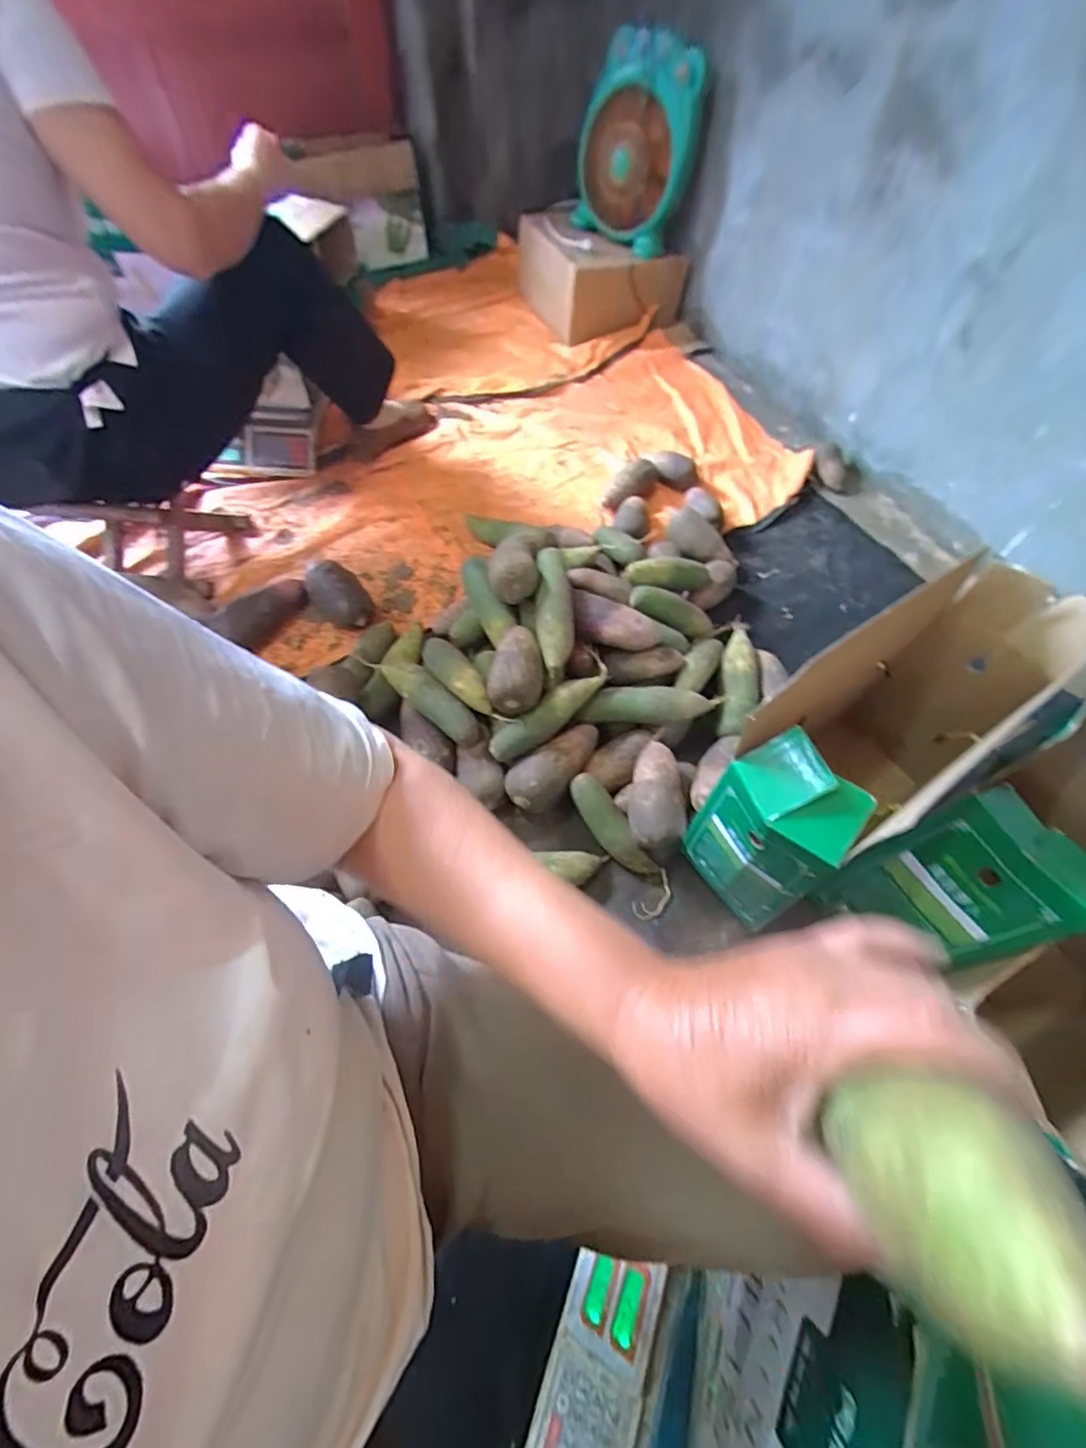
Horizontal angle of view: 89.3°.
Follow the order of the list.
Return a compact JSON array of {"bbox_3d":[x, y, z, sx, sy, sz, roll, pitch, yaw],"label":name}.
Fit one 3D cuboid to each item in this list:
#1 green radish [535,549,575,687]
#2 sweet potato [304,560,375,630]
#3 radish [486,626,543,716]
[{"bbox_3d":[0.017,-0.168,0.841,0.057,0.058,0.210,-1,78,-4],"label":"green radish"},{"bbox_3d":[-0.369,-0.225,0.980,0.105,0.080,0.114,1,59,-3],"label":"sweet potato"},{"bbox_3d":[-0.034,-0.080,0.802,0.075,0.062,0.122,12,59,3],"label":"radish"}]

